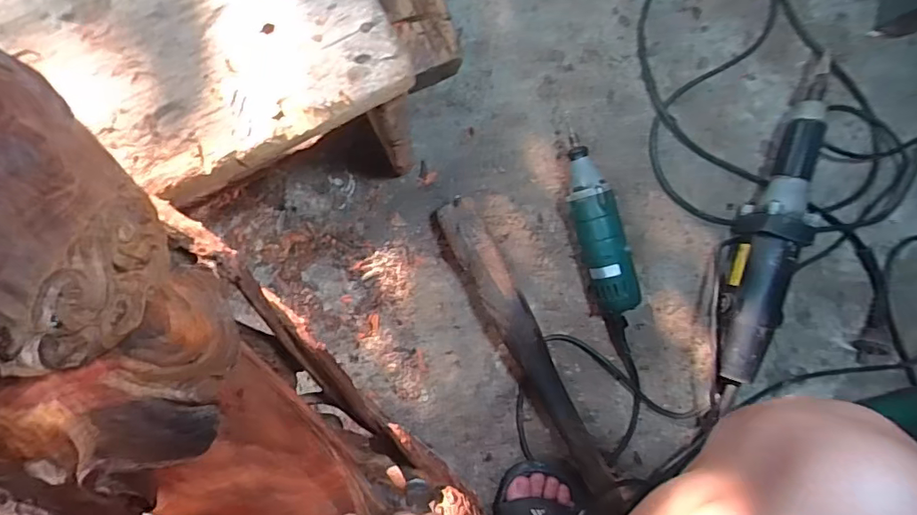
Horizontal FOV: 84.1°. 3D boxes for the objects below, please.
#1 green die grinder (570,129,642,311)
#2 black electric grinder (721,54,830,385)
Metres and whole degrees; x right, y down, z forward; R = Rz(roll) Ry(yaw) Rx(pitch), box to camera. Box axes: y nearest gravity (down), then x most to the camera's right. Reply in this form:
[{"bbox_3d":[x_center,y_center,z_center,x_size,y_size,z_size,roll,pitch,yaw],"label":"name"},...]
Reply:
[{"bbox_3d":[0.162,-0.038,0.594,0.057,0.061,0.213,-21,93,-5],"label":"green die grinder"},{"bbox_3d":[0.377,-0.041,0.610,0.070,0.072,0.411,14,90,-6],"label":"black electric grinder"}]

